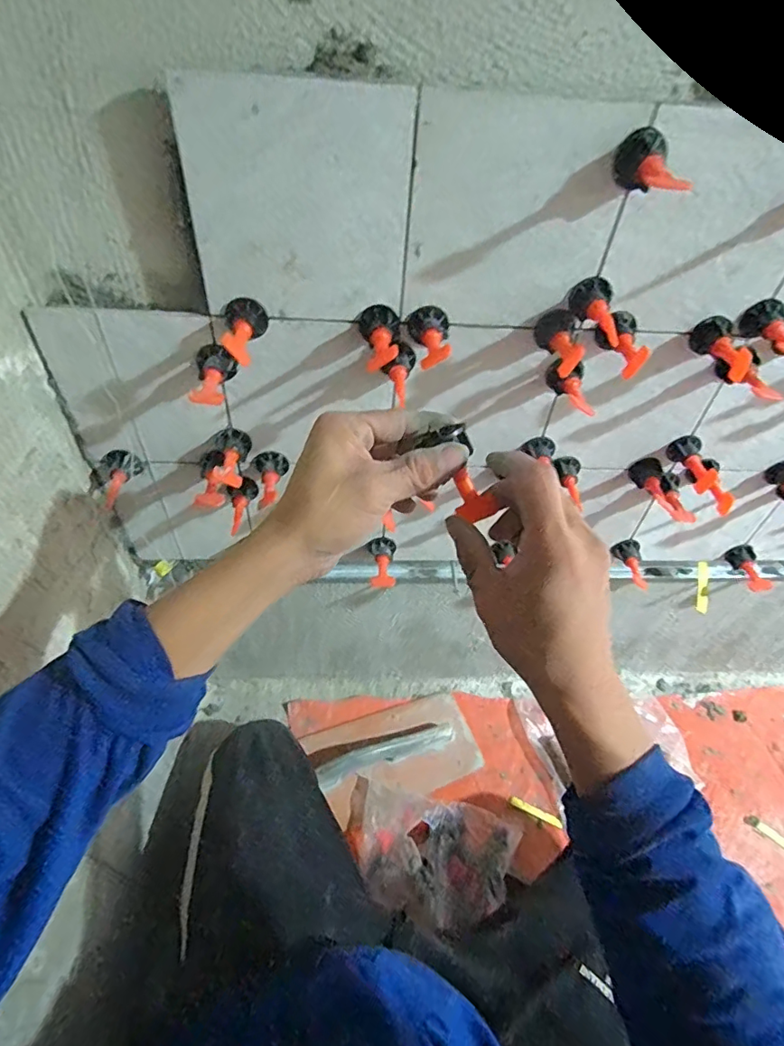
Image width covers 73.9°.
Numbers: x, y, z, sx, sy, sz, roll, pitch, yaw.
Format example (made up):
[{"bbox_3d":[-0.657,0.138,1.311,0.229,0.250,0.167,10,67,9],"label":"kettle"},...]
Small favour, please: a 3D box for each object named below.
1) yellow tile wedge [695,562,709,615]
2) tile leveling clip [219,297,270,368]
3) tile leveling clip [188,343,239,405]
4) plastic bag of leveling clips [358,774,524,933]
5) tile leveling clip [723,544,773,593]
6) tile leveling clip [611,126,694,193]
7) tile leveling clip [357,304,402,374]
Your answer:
[{"bbox_3d":[0.395,0.082,0.663,0.013,0.016,0.065,10,76,4],"label":"yellow tile wedge"},{"bbox_3d":[-0.117,-0.148,0.397,0.031,0.032,0.044,12,47,6],"label":"tile leveling clip"},{"bbox_3d":[-0.142,-0.116,0.416,0.031,0.028,0.058,-3,47,-7],"label":"tile leveling clip"},{"bbox_3d":[0.063,0.457,0.716,0.222,0.065,0.161,11,47,5],"label":"plastic bag of leveling clips"},{"bbox_3d":[0.438,0.060,0.640,0.030,0.029,0.069,11,47,5],"label":"tile leveling clip"},{"bbox_3d":[0.162,-0.222,0.327,0.035,0.033,0.053,7,47,1],"label":"tile leveling clip"},{"bbox_3d":[-0.009,-0.140,0.398,0.033,0.027,0.058,1,47,-4],"label":"tile leveling clip"}]

